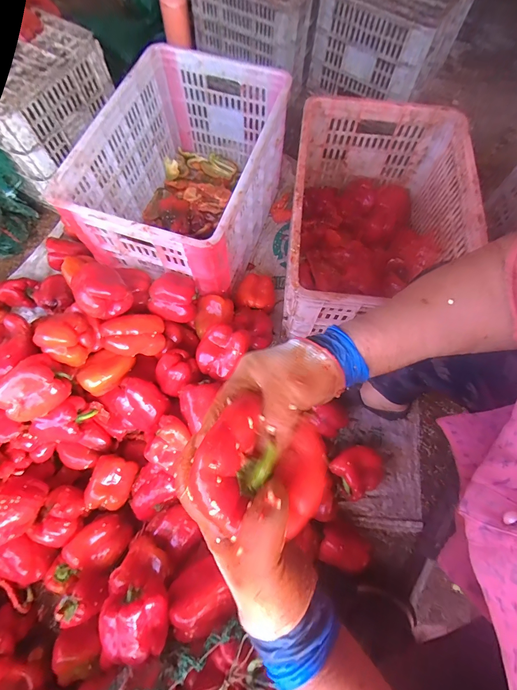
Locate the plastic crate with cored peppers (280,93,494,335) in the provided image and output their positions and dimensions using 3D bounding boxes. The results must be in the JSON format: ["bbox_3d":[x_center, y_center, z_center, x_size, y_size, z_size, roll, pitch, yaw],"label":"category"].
[{"bbox_3d":[0.248,-0.255,0.764,0.353,0.269,0.501,7,70,1],"label":"plastic crate with cored peppers"}]

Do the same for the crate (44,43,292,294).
[{"bbox_3d":[-0.166,-0.390,0.794,0.346,0.268,0.490,17,70,4],"label":"crate"}]

